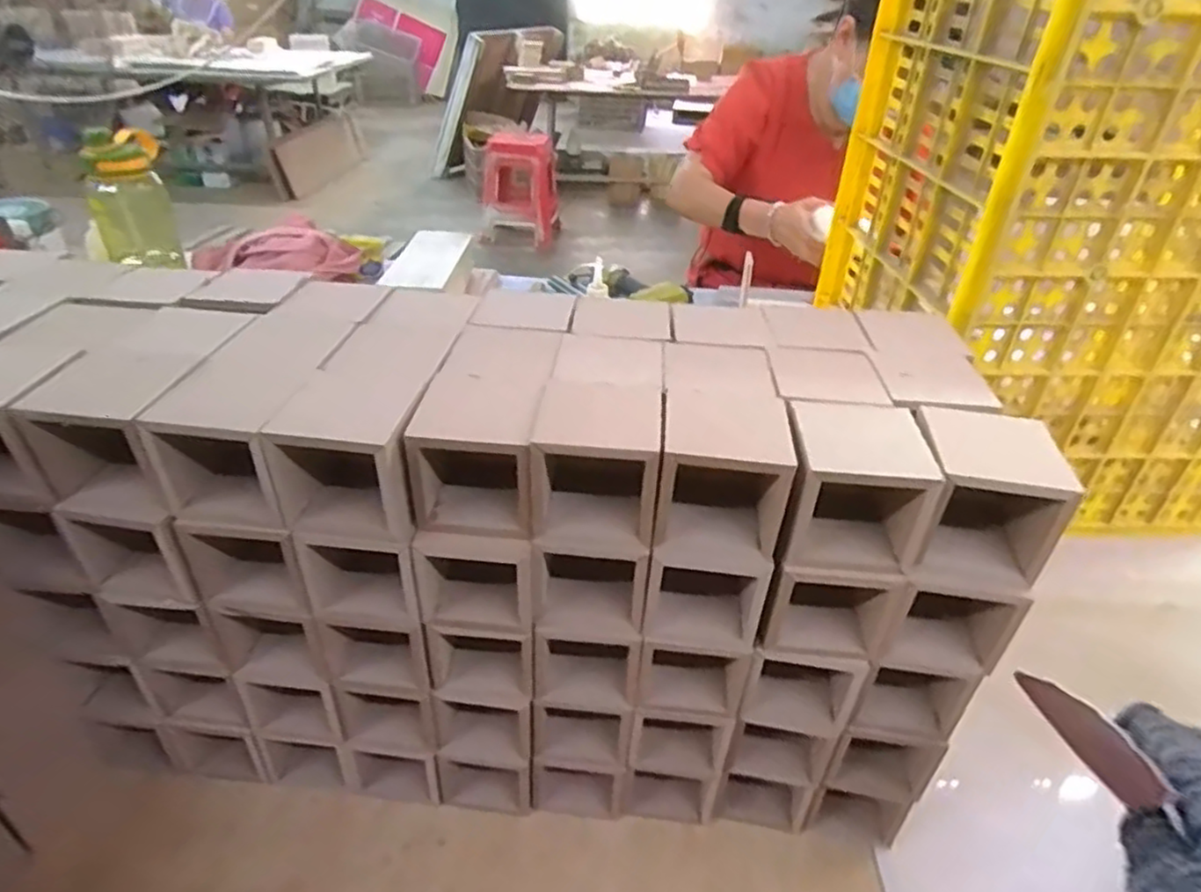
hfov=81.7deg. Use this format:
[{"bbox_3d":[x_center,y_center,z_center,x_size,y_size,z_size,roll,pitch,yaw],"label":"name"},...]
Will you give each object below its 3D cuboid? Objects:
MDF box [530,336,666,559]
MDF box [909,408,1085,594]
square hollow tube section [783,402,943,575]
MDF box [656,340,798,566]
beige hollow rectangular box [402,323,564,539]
[{"bbox_3d":[0.002,-0.006,0.384,0.061,0.063,0.120,5,34,3],"label":"MDF box"},{"bbox_3d":[0.192,0.026,0.351,0.065,0.067,0.065,7,35,7],"label":"MDF box"},{"bbox_3d":[0.125,0.020,0.355,0.062,0.060,0.061,4,34,2],"label":"square hollow tube section"},{"bbox_3d":[0.064,-0.002,0.381,0.060,0.061,0.129,5,34,3],"label":"MDF box"},{"bbox_3d":[-0.059,-0.012,0.391,0.060,0.060,0.126,4,34,3],"label":"beige hollow rectangular box"}]

